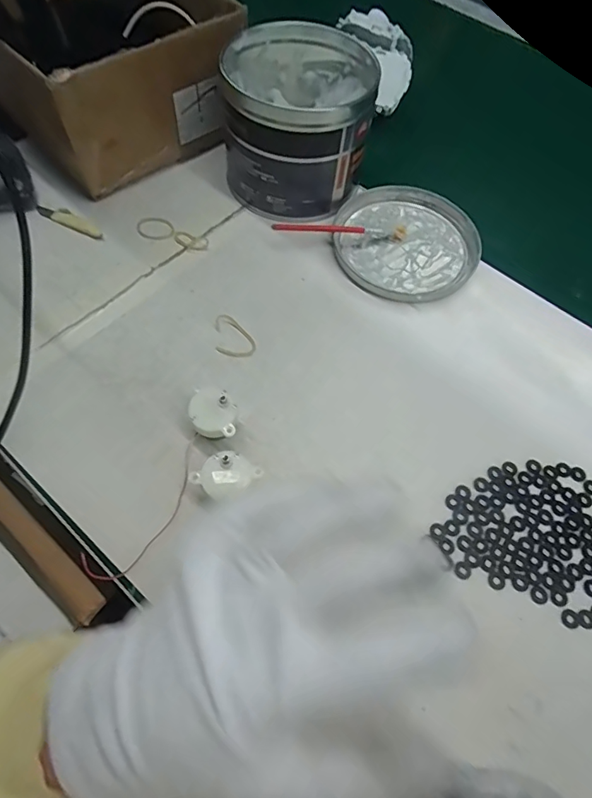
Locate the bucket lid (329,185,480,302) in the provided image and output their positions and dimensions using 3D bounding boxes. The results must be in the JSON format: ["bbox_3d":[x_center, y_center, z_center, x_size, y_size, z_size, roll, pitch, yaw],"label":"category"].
[{"bbox_3d":[0.100,-0.145,0.420,0.128,0.015,0.126,2,62,-3],"label":"bucket lid"}]

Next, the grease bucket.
[{"bbox_3d":[0.000,-0.250,0.413,0.125,0.108,0.134,5,61,-2],"label":"grease bucket"}]

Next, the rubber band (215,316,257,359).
[{"bbox_3d":[-0.048,-0.049,0.361,0.030,0.005,0.039,-4,62,-6],"label":"rubber band"}]

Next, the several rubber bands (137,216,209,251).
[{"bbox_3d":[-0.110,-0.148,0.410,0.067,0.004,0.025,26,63,9],"label":"several rubber bands"}]

